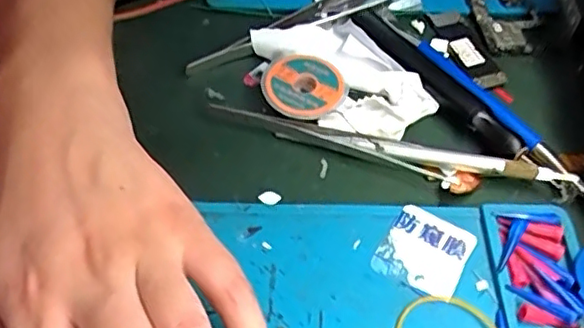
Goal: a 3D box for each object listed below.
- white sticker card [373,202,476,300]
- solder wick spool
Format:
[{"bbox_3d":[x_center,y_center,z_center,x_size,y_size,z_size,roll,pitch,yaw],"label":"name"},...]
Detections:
[{"bbox_3d":[0.060,0.038,0.271,0.036,0.004,0.038,26,57,17],"label":"white sticker card"},{"bbox_3d":[0.006,-0.041,0.325,0.046,0.009,0.041,25,57,17],"label":"solder wick spool"}]

